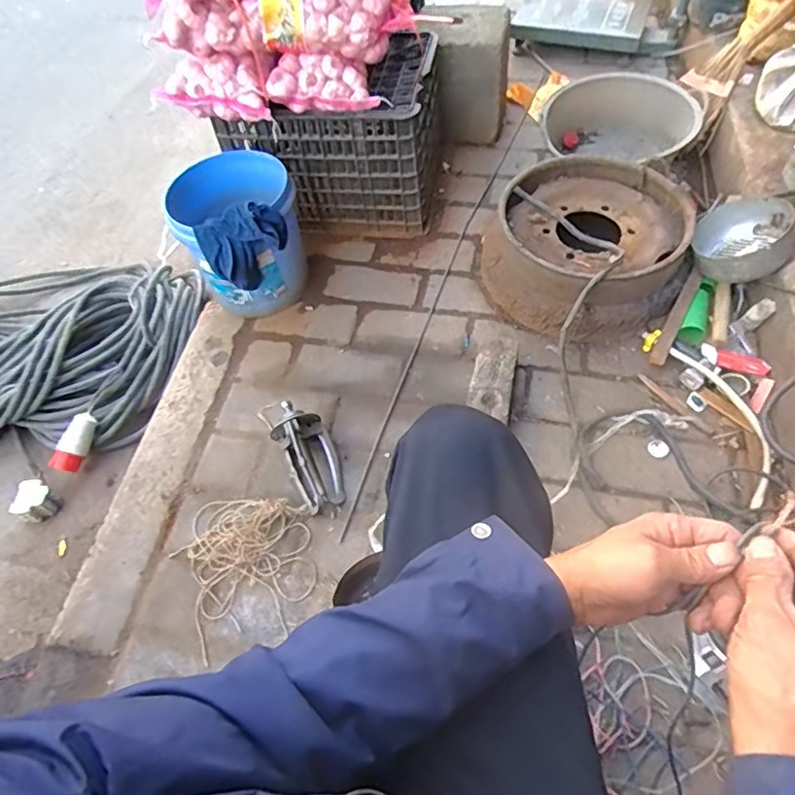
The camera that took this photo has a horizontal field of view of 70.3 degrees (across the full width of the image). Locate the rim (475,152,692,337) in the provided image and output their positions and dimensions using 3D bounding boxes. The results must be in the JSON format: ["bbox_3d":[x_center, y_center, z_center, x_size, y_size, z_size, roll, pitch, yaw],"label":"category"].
[{"bbox_3d":[0.398,-0.336,1.233,0.403,0.147,0.429,29,62,22],"label":"rim"}]

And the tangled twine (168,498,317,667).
[{"bbox_3d":[-0.268,0.265,0.980,0.226,0.038,0.234,-27,57,-15],"label":"tangled twine"}]

